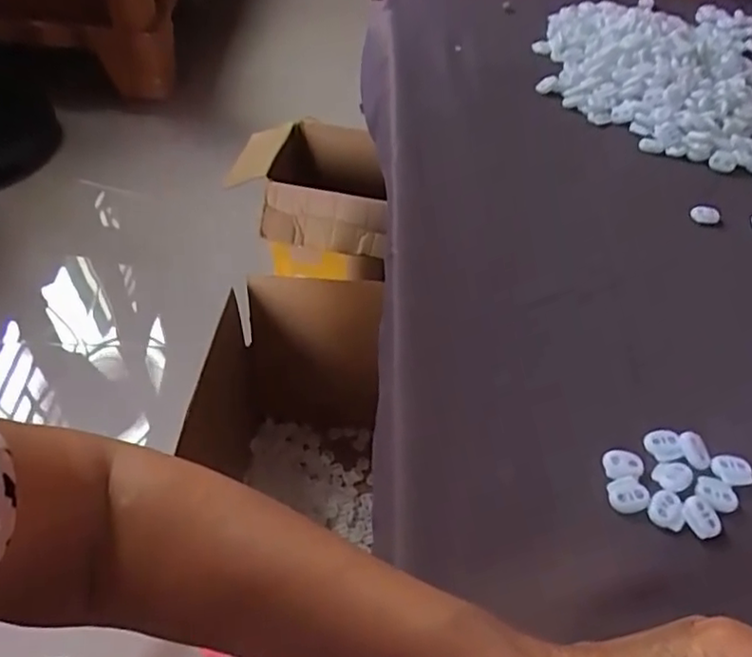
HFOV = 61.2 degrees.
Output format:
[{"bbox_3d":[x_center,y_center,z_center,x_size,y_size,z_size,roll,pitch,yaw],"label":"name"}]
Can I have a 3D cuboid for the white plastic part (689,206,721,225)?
[{"bbox_3d":[0.281,-0.096,0.542,0.023,0.011,0.014,14,49,9],"label":"white plastic part"}]

